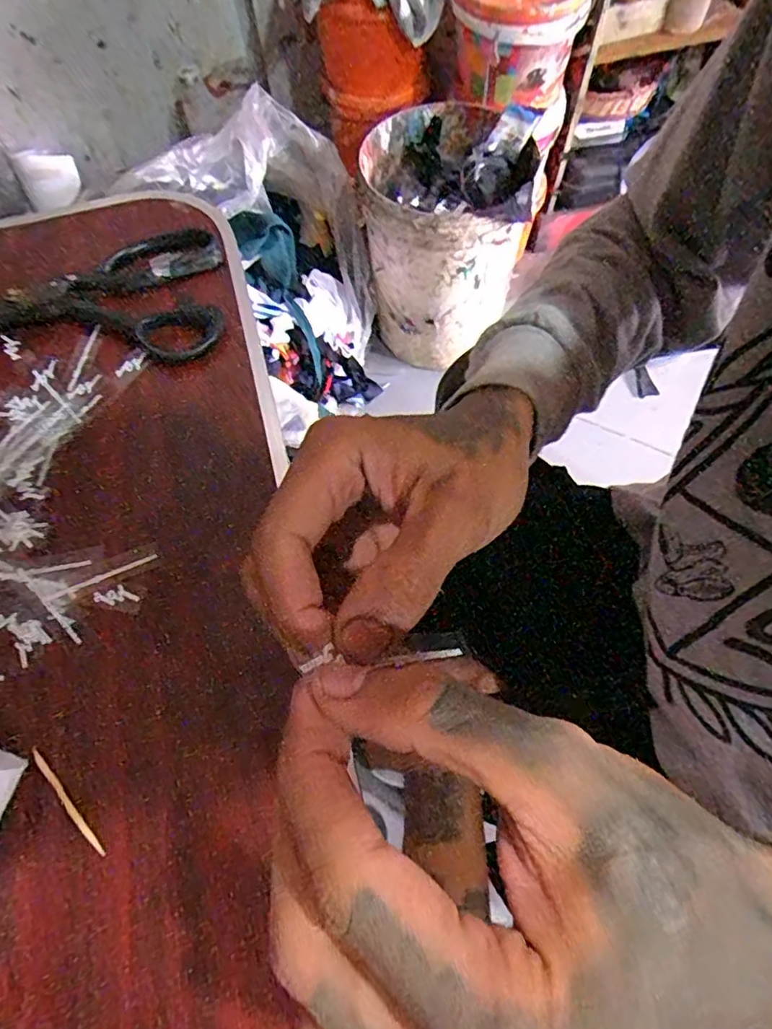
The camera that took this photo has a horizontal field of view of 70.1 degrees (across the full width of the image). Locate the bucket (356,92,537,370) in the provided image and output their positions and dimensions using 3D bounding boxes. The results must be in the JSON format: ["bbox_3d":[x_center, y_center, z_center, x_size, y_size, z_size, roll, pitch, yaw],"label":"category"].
[{"bbox_3d":[0.106,-0.509,1.044,0.285,0.346,0.268,3,65,4],"label":"bucket"}]

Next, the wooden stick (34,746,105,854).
[{"bbox_3d":[-0.142,0.127,0.244,0.005,0.004,0.057,-42,70,-16],"label":"wooden stick"}]

